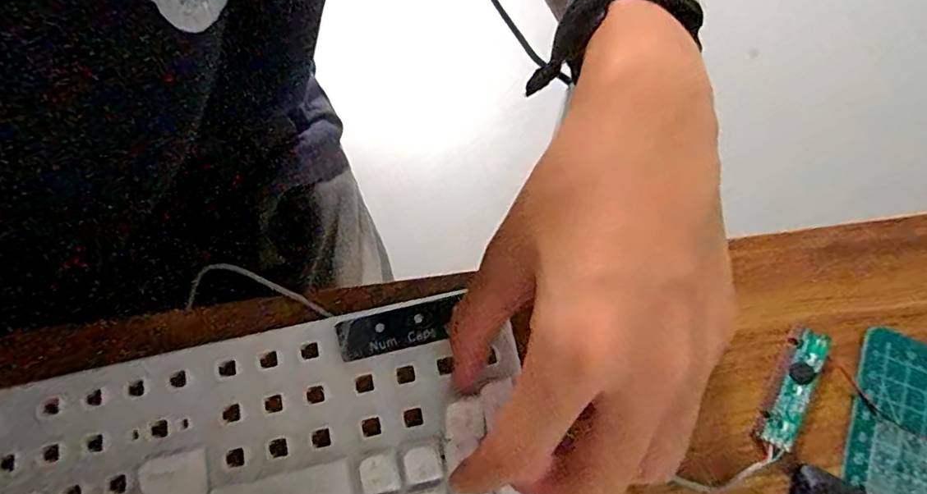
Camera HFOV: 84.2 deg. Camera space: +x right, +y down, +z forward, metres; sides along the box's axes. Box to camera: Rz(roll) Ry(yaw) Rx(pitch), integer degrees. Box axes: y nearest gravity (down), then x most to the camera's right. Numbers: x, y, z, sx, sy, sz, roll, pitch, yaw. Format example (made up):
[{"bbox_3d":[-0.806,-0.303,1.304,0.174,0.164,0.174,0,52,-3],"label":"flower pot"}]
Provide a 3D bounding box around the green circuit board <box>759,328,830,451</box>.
[{"bbox_3d":[0.155,0.065,0.239,0.013,0.005,0.058,31,74,9],"label":"green circuit board"}]

